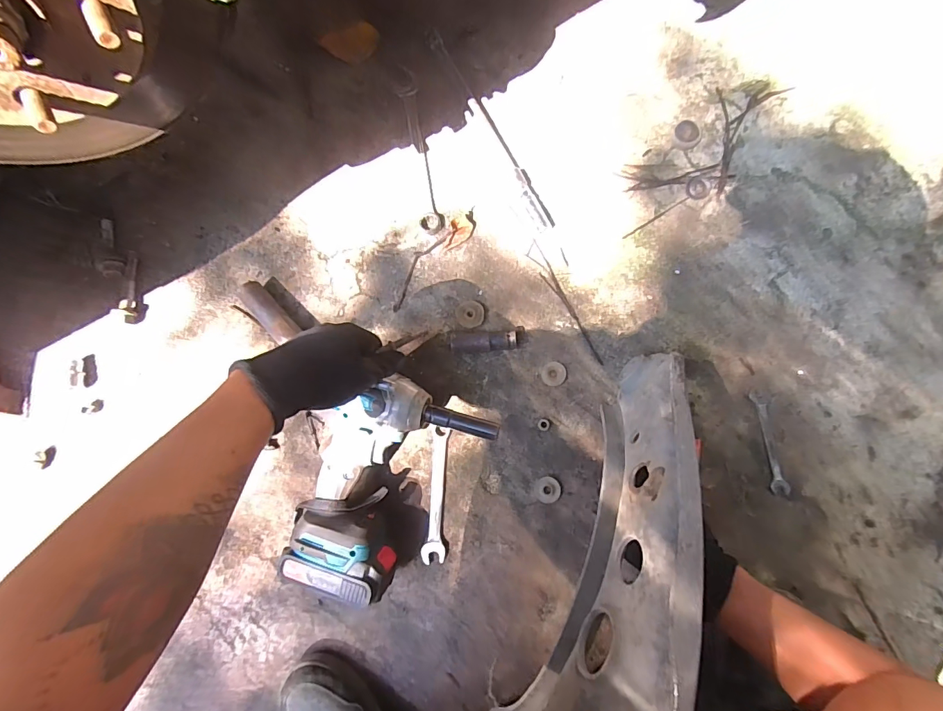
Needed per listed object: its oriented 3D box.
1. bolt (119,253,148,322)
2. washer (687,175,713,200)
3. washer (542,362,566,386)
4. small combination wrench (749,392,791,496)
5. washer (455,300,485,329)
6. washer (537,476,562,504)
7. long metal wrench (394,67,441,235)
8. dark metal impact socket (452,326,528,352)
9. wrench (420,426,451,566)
[{"bbox_3d":[-0.456,-0.094,0.591,0.023,0.019,0.098,-2,82,6],"label":"bolt"},{"bbox_3d":[0.281,-0.208,0.538,0.027,0.004,0.031,37,88,9],"label":"washer"},{"bbox_3d":[0.099,0.022,0.525,0.028,0.007,0.028,3,83,6],"label":"washer"},{"bbox_3d":[0.333,0.098,0.486,0.020,0.004,0.112,-8,82,5],"label":"small combination wrench"},{"bbox_3d":[-0.002,-0.052,0.545,0.034,0.009,0.036,-1,82,6],"label":"washer"},{"bbox_3d":[0.089,0.157,0.507,0.028,0.004,0.030,-1,82,6],"label":"washer"},{"bbox_3d":[-0.072,-0.272,0.579,0.027,0.010,0.228,-12,82,4],"label":"long metal wrench"},{"bbox_3d":[0.023,-0.019,0.527,0.093,0.026,0.028,-4,82,-7],"label":"dark metal impact socket"},{"bbox_3d":[-0.039,0.165,0.518,0.024,0.006,0.153,3,83,6],"label":"wrench"}]

